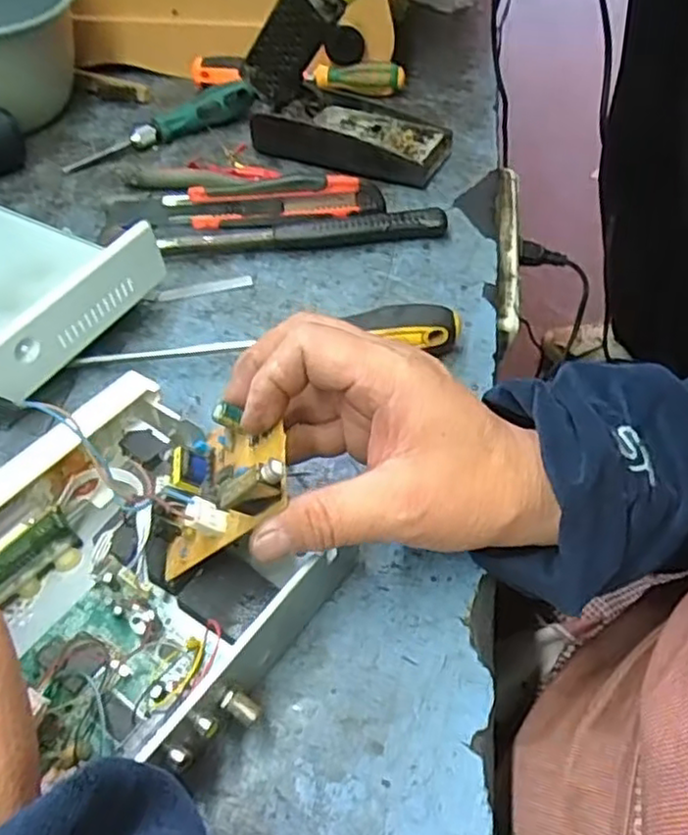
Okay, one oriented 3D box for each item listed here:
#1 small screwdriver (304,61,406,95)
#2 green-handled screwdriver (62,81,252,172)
[{"bbox_3d":[0.009,-0.333,0.675,0.098,0.031,0.021,7,49,8],"label":"small screwdriver"},{"bbox_3d":[-0.164,-0.265,0.614,0.176,0.026,0.027,-26,52,-19],"label":"green-handled screwdriver"}]

